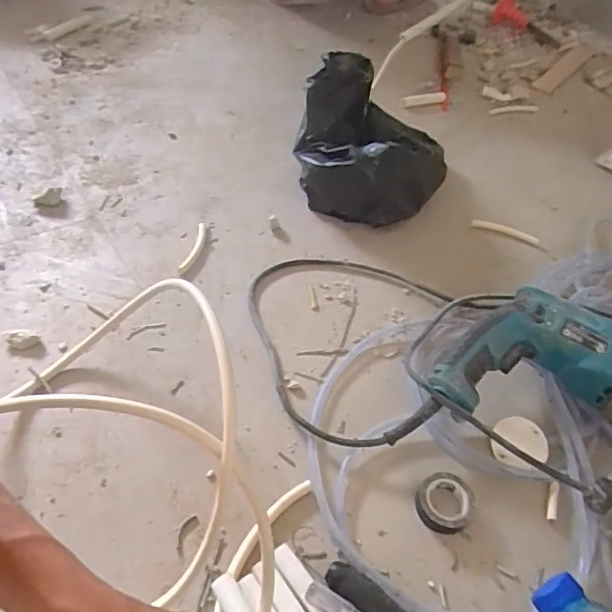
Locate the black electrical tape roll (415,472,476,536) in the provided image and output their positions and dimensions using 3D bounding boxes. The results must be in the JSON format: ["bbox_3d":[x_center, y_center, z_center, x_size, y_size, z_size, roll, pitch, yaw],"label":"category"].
[{"bbox_3d":[0.141,0.198,0.561,0.056,0.020,0.055,3,47,-4],"label":"black electrical tape roll"}]

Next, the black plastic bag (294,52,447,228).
[{"bbox_3d":[0.108,-0.261,0.876,0.231,0.154,0.266,16,48,8],"label":"black plastic bag"}]

